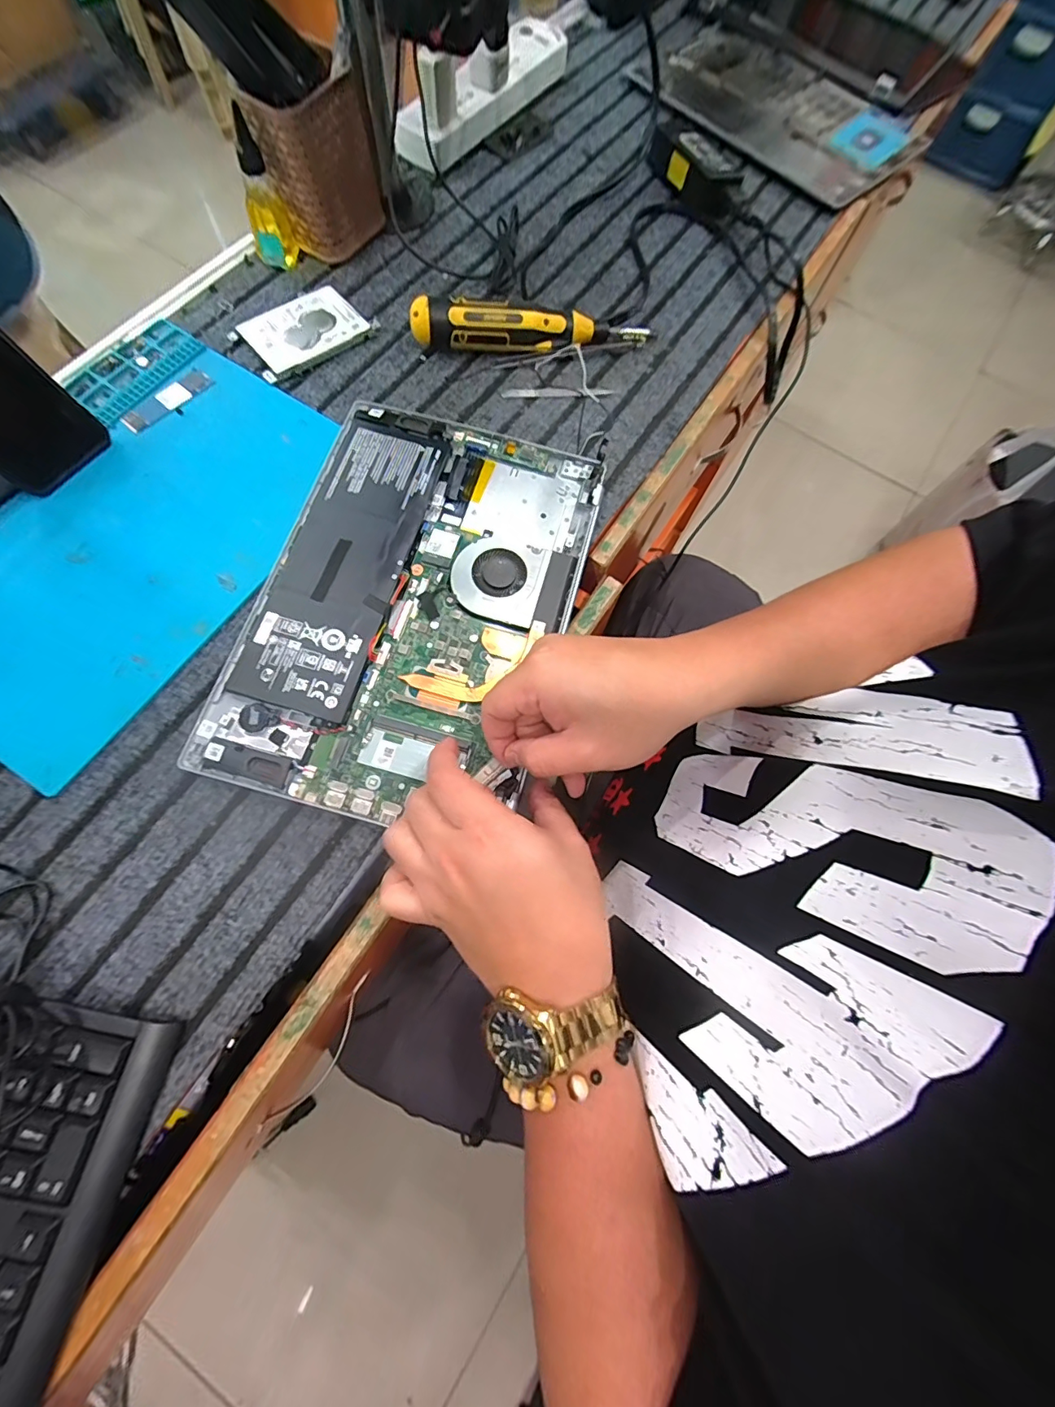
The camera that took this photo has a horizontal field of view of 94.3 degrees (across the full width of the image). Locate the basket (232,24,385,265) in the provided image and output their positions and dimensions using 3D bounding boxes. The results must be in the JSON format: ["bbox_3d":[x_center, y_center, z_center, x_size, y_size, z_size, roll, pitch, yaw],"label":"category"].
[{"bbox_3d":[-0.177,-0.476,0.432,0.054,0.102,0.100,30,74,7],"label":"basket"}]

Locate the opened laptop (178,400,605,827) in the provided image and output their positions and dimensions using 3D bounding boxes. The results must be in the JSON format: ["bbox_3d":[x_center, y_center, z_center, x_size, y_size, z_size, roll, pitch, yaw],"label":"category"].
[{"bbox_3d":[-0.082,-0.079,0.358,0.214,0.017,0.316,15,73,2],"label":"opened laptop"}]

